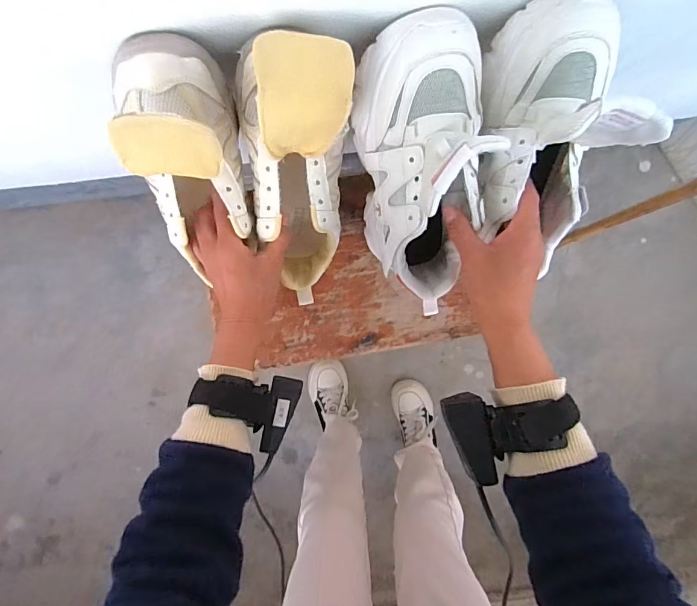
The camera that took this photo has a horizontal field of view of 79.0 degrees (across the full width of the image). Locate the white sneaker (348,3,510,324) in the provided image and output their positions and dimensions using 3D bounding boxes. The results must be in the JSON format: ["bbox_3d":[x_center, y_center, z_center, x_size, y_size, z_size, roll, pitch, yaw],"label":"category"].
[{"bbox_3d":[0.064,-0.107,0.370,0.101,0.086,0.238,-7,128,-1],"label":"white sneaker"}]

